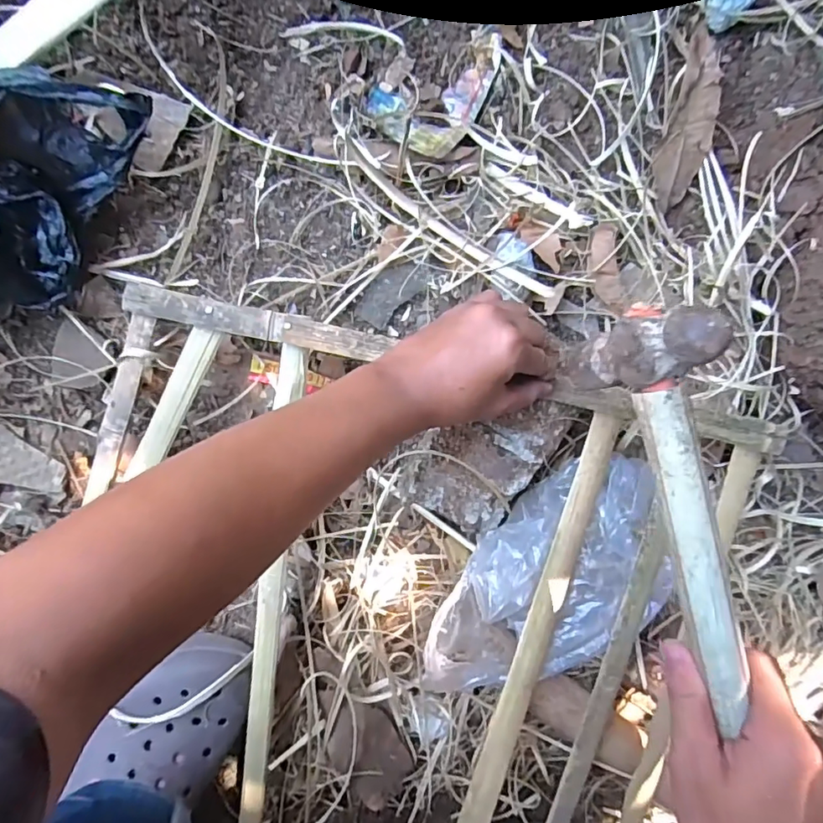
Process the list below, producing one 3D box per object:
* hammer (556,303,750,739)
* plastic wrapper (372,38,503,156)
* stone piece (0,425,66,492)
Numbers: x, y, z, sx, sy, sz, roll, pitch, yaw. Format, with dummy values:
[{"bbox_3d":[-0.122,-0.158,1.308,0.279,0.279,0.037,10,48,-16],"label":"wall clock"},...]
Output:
[{"bbox_3d":[0.136,0.052,0.262,0.036,0.086,0.209,-16,90,-3],"label":"hammer"},{"bbox_3d":[0.030,-0.241,0.409,0.113,0.019,0.068,-24,97,-4],"label":"plastic wrapper"},{"bbox_3d":[-0.309,0.038,0.411,0.066,0.006,0.044,11,94,-7],"label":"stone piece"}]

